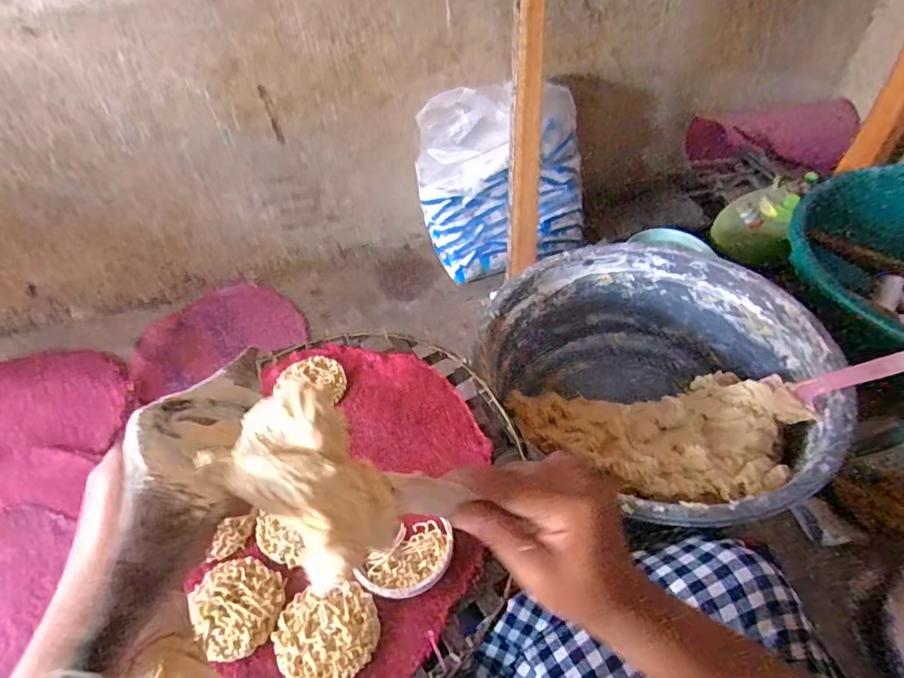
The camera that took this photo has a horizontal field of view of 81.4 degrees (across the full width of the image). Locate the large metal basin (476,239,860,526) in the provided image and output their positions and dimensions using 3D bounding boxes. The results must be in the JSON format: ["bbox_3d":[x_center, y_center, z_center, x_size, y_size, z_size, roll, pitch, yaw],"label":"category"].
[{"bbox_3d":[0.254,0.074,0.692,0.374,0.190,0.408,-4,46,4],"label":"large metal basin"}]

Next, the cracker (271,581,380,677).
[{"bbox_3d":[-0.097,0.227,0.405,0.078,0.010,0.070,-9,46,-2],"label":"cracker"}]

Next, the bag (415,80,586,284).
[{"bbox_3d":[0.086,-0.253,0.892,0.293,0.292,0.142,-1,46,6],"label":"bag"}]

